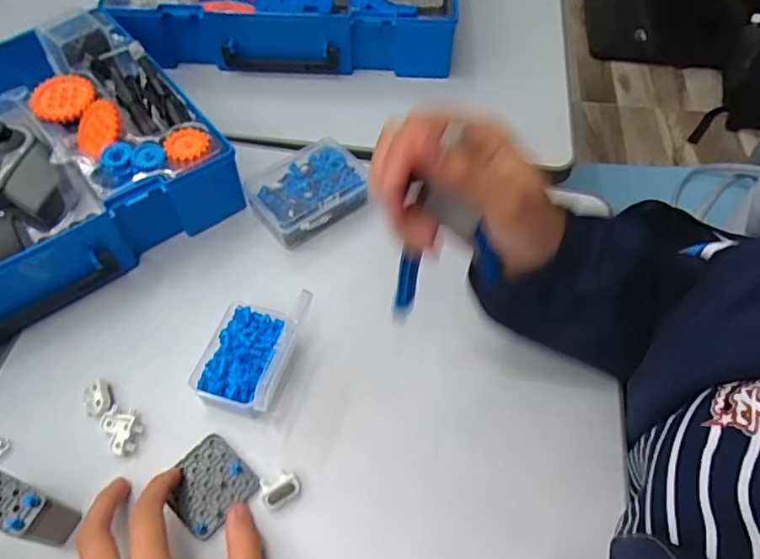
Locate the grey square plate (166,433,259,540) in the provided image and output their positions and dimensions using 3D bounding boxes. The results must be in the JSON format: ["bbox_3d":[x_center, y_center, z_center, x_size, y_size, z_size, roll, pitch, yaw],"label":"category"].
[{"bbox_3d":[-0.111,0.132,0.359,0.051,0.004,0.048,40,65,22],"label":"grey square plate"}]

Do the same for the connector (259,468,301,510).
[{"bbox_3d":[-0.065,0.134,0.356,0.025,0.008,0.021,-26,60,-16],"label":"connector"}]

